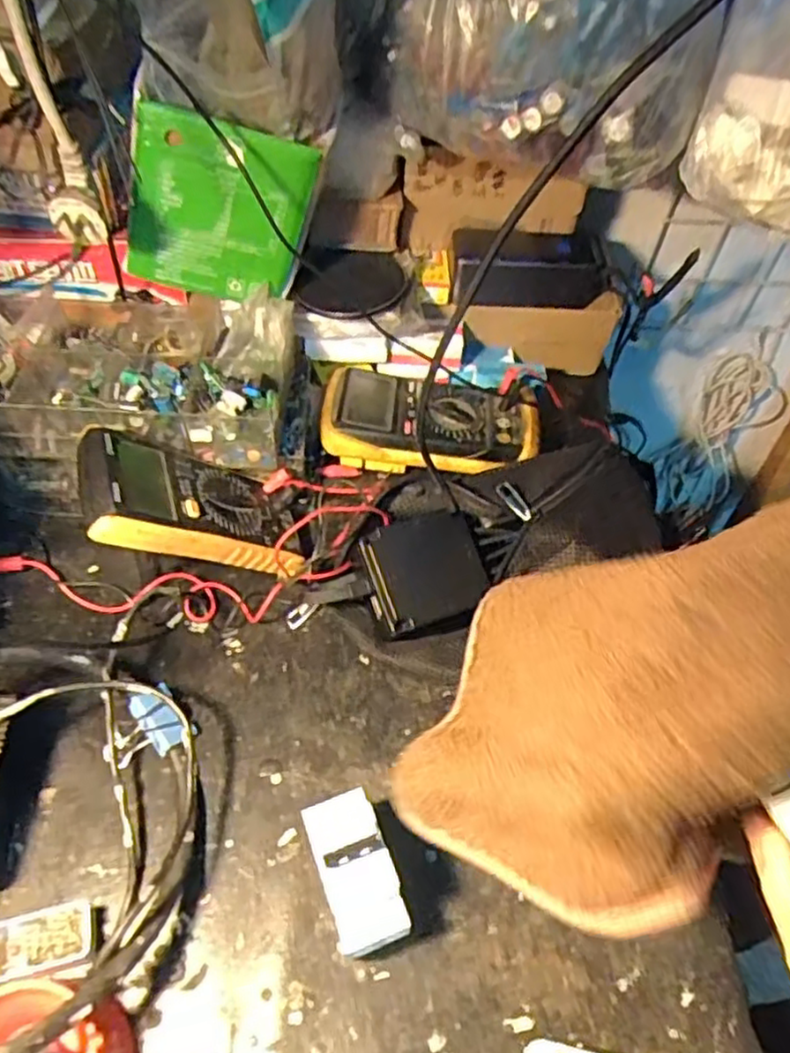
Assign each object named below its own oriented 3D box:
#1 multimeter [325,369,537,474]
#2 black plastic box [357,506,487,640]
[{"bbox_3d":[0.030,-0.095,0.617,0.182,0.040,0.099,5,52,0],"label":"multimeter"},{"bbox_3d":[0.021,0.035,0.501,0.081,0.035,0.081,-15,77,-20],"label":"black plastic box"}]

